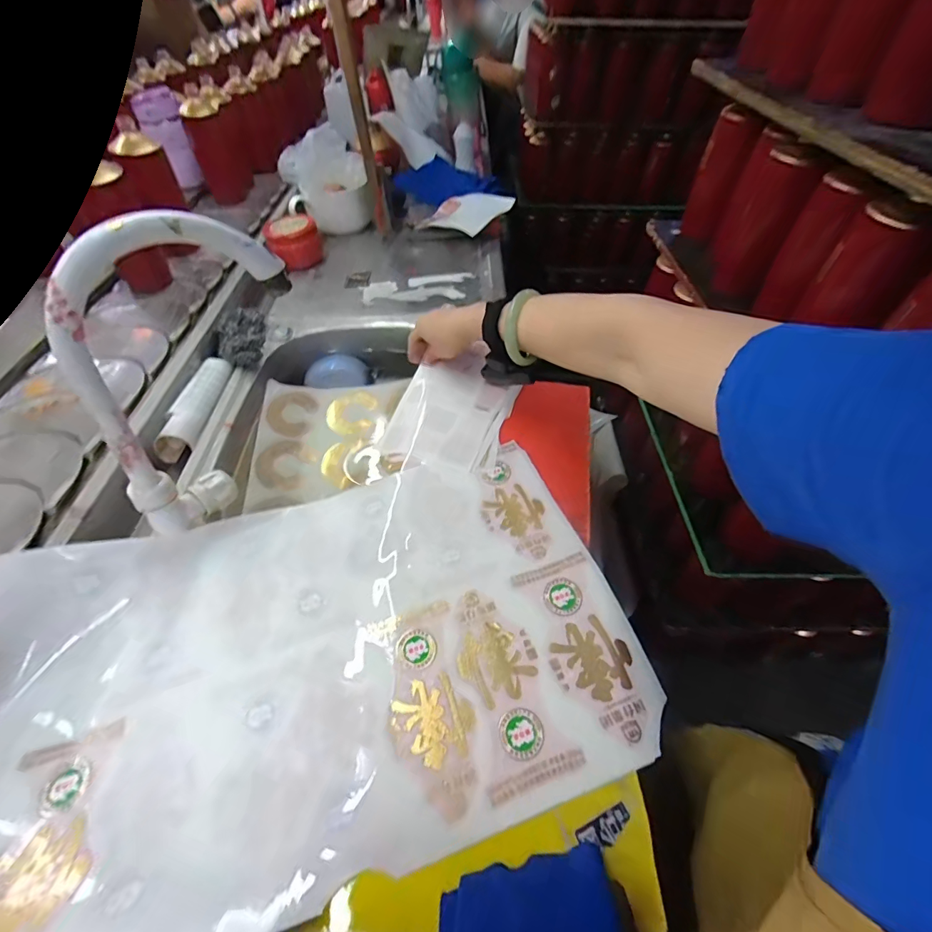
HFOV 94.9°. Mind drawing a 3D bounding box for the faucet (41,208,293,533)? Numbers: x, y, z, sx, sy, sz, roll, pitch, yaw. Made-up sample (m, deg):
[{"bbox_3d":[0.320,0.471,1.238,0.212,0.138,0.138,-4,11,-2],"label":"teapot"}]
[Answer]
[{"bbox_3d":[-0.236,-0.070,0.388,0.046,0.267,0.210,31,57,22],"label":"faucet"}]

